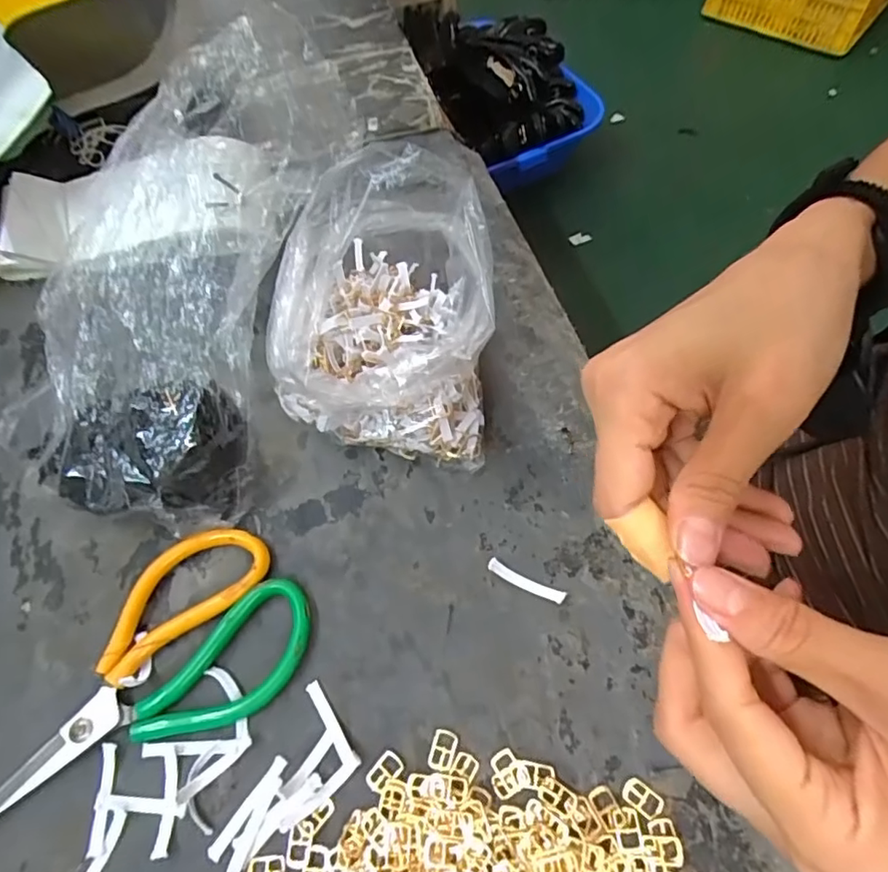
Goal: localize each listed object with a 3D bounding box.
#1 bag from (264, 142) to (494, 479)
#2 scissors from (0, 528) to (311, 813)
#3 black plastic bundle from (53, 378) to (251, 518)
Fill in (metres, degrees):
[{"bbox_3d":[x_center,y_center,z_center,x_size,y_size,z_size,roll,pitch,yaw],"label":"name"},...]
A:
[{"bbox_3d":[-0.035,-0.073,0.340,0.125,0.123,0.144,1,61,3],"label":"bag"},{"bbox_3d":[-0.165,0.122,0.305,0.181,0.012,0.100,-25,63,-11],"label":"scissors"},{"bbox_3d":[-0.167,0.014,0.327,0.103,0.073,0.060,-13,61,-5],"label":"black plastic bundle"}]

